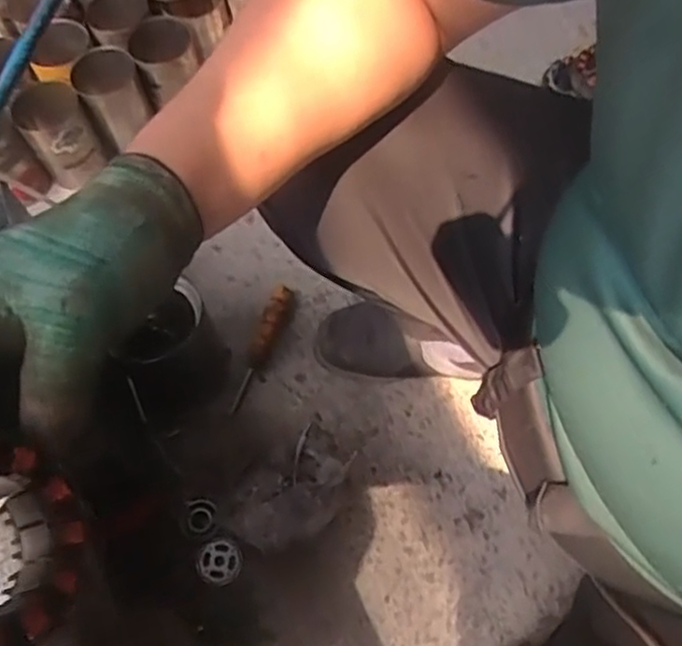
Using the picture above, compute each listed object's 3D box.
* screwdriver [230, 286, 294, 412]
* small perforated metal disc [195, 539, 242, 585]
[{"bbox_3d":[-0.104,0.031,0.921,0.029,0.034,0.175,19,68,11],"label":"screwdriver"},{"bbox_3d":[-0.143,0.280,0.823,0.050,0.008,0.050,7,61,-12],"label":"small perforated metal disc"}]

